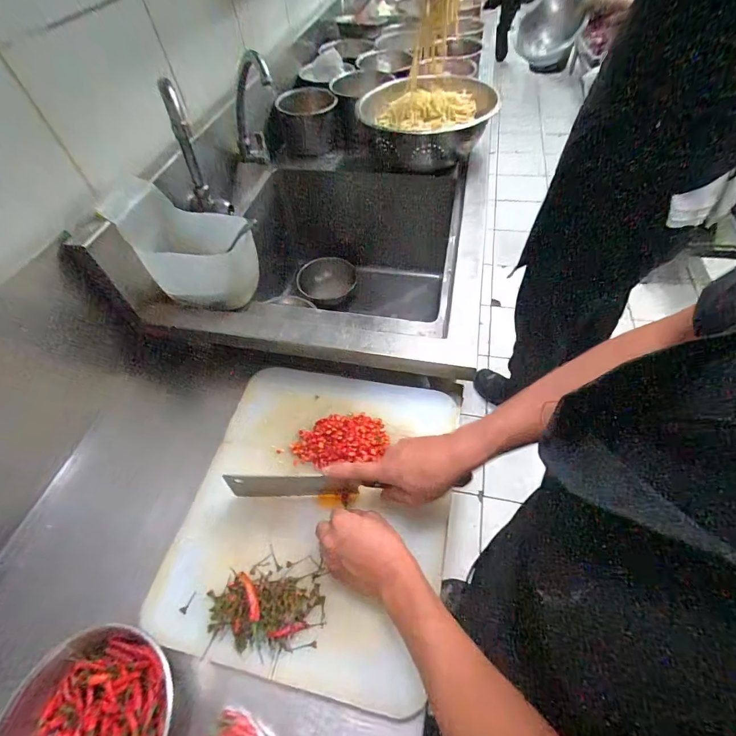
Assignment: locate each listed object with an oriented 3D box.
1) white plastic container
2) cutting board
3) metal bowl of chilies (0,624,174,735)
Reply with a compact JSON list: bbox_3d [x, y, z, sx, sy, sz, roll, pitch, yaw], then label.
[{"bbox_3d":[-0.297,-0.199,0.630,0.195,0.162,0.122,14,56,14],"label":"white plastic container"},{"bbox_3d":[-0.067,0.176,0.519,0.338,0.027,0.390,8,55,10],"label":"cutting board"},{"bbox_3d":[-0.282,0.367,0.381,0.168,0.063,0.155,-2,54,3],"label":"metal bowl of chilies"}]

